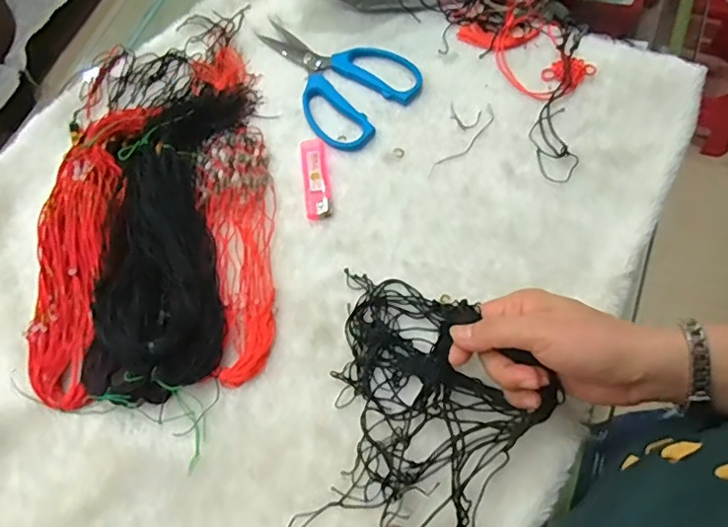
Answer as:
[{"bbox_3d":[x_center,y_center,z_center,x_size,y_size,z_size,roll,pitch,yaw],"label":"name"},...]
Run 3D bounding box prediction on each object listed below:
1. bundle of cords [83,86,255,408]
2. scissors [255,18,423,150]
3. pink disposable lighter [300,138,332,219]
[{"bbox_3d":[-0.166,-0.036,0.480,0.105,0.043,0.293,-1,67,2],"label":"bundle of cords"},{"bbox_3d":[-0.036,-0.191,0.562,0.167,0.012,0.113,42,75,17],"label":"scissors"},{"bbox_3d":[-0.044,-0.079,0.514,0.021,0.011,0.082,-7,67,0],"label":"pink disposable lighter"}]

